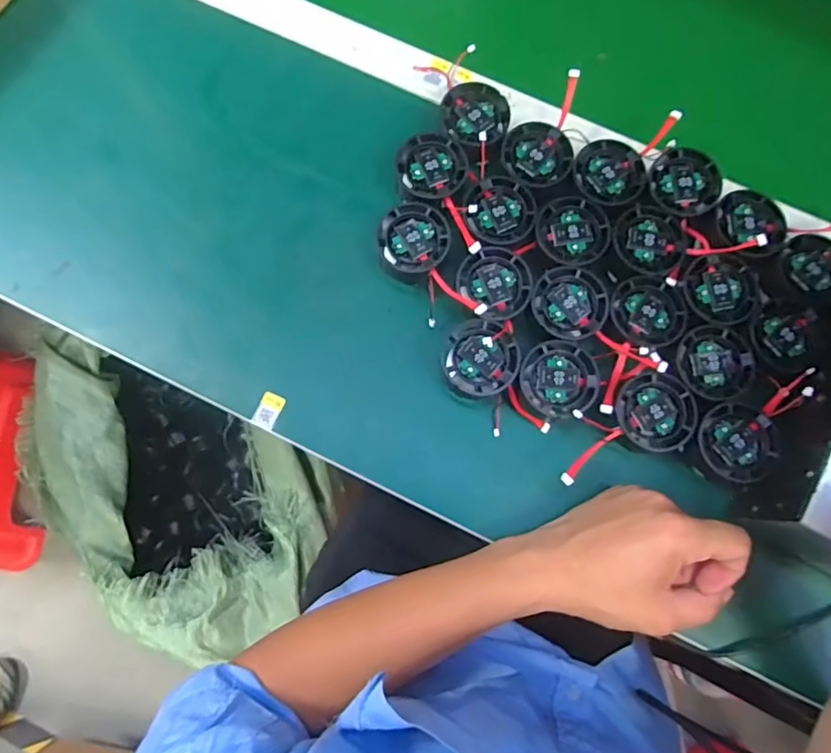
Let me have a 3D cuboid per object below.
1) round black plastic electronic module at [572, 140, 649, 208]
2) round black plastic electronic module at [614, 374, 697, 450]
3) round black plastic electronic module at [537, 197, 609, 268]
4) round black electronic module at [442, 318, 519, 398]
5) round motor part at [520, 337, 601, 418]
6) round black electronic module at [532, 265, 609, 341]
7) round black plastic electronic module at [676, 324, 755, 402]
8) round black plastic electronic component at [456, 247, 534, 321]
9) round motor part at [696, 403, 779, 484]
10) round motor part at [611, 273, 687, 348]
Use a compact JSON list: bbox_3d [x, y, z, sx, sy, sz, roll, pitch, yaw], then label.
[{"bbox_3d":[0.144,-0.153,0.421,0.050,0.008,0.053,0,77,-1],"label":"round black plastic electronic module"},{"bbox_3d":[0.163,0.024,0.384,0.050,0.017,0.050,0,77,-1],"label":"round black plastic electronic module"},{"bbox_3d":[0.114,-0.105,0.407,0.049,0.010,0.053,0,77,-1],"label":"round black plastic electronic module"},{"bbox_3d":[0.045,-0.013,0.389,0.050,0.017,0.050,0,77,-1],"label":"round black electronic module"},{"bbox_3d":[0.099,0.001,0.387,0.048,0.016,0.051,0,77,-1],"label":"round motor part"},{"bbox_3d":[0.109,-0.052,0.398,0.051,0.011,0.050,0,77,-1],"label":"round black electronic module"},{"bbox_3d":[0.207,-0.010,0.388,0.049,0.006,0.051,0,77,-1],"label":"round black plastic electronic module"},{"bbox_3d":[0.057,-0.066,0.400,0.051,0.011,0.050,0,77,-1],"label":"round black plastic electronic component"},{"bbox_3d":[0.215,0.044,0.376,0.046,0.013,0.051,-15,77,-5],"label":"round motor part"},{"bbox_3d":[0.166,-0.048,0.397,0.049,0.007,0.056,41,79,8],"label":"round motor part"}]

